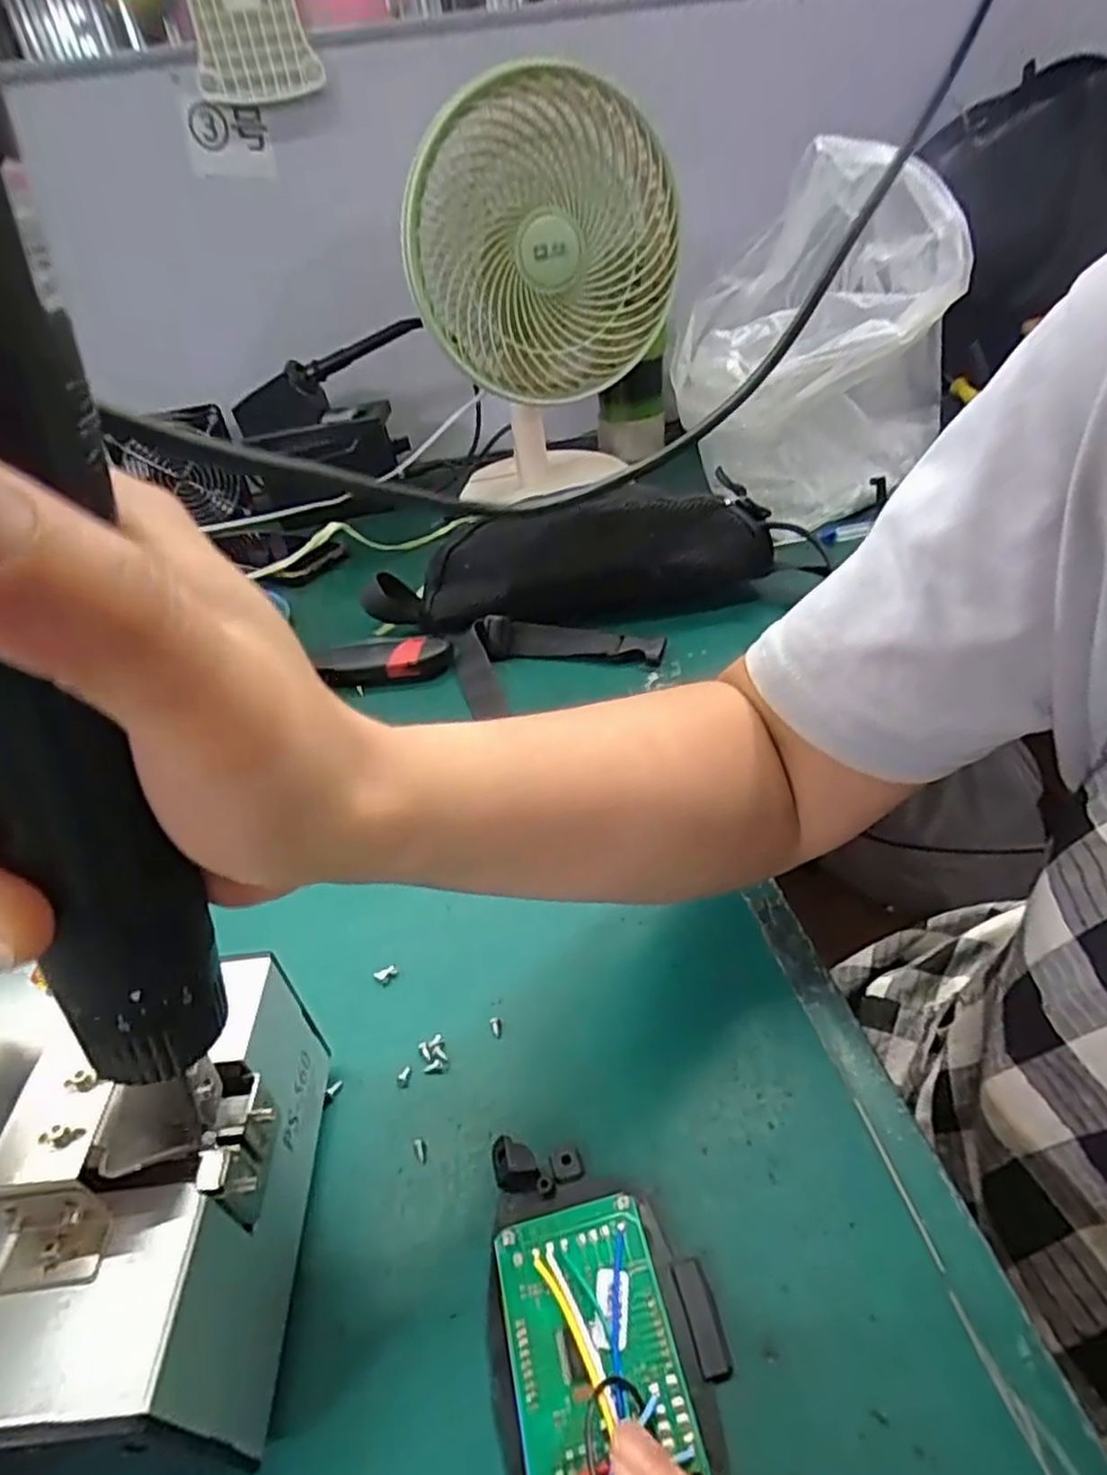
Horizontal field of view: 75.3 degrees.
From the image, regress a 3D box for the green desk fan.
[{"bbox_3d":[0.000,-0.378,0.650,0.206,0.319,0.163,-3,39,6],"label":"green desk fan"}]

